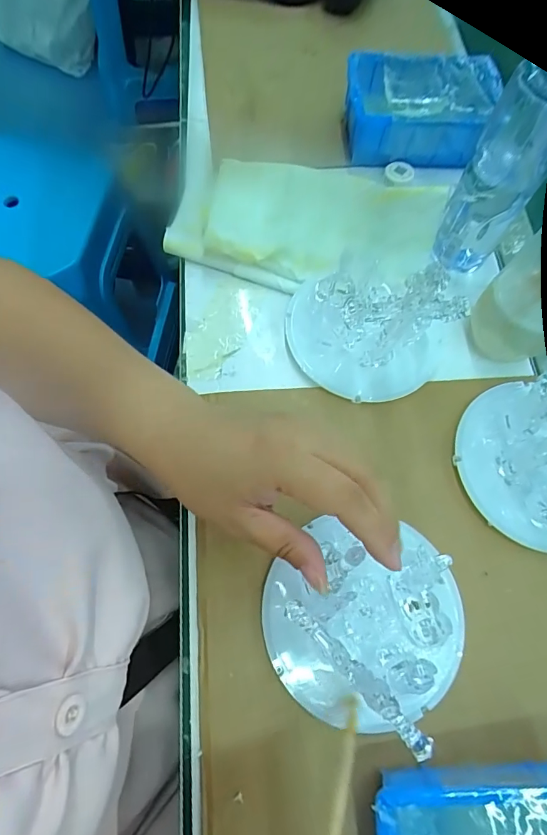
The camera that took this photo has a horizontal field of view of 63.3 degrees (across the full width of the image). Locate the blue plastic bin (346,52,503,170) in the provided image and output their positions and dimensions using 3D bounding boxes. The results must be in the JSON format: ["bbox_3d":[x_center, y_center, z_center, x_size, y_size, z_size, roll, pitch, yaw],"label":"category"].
[{"bbox_3d":[0.139,-0.303,0.431,0.127,0.064,0.091,2,69,-2],"label":"blue plastic bin"}]

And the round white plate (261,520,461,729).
[{"bbox_3d":[0.058,0.129,0.279,0.123,0.023,0.113,1,69,-2],"label":"round white plate"}]

